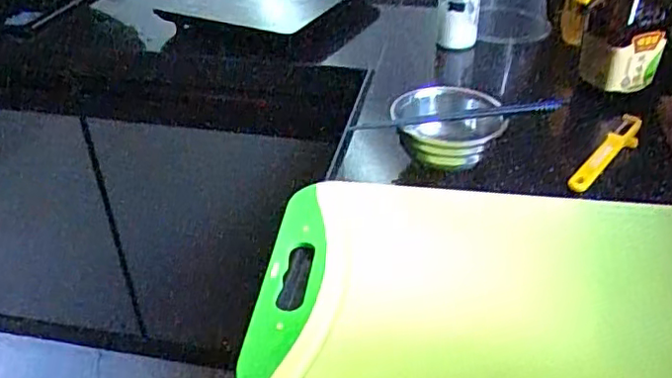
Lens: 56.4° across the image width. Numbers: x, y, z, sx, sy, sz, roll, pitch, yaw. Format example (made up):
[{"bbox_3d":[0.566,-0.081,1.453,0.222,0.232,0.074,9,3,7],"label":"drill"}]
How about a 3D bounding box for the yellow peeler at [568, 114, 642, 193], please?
[{"bbox_3d":[0.311,-0.040,0.723,0.021,0.033,0.163,23,41,37],"label":"yellow peeler"}]

